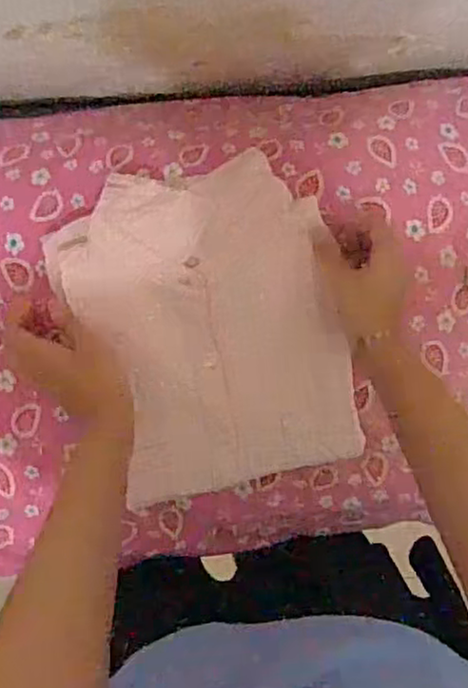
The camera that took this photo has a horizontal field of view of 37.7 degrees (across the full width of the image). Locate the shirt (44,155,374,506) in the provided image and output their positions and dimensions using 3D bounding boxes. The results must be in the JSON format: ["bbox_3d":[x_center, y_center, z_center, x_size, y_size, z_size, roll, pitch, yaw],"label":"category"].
[{"bbox_3d":[-0.020,-0.009,0.568,0.210,0.024,0.261,-15,96,-1],"label":"shirt"}]

